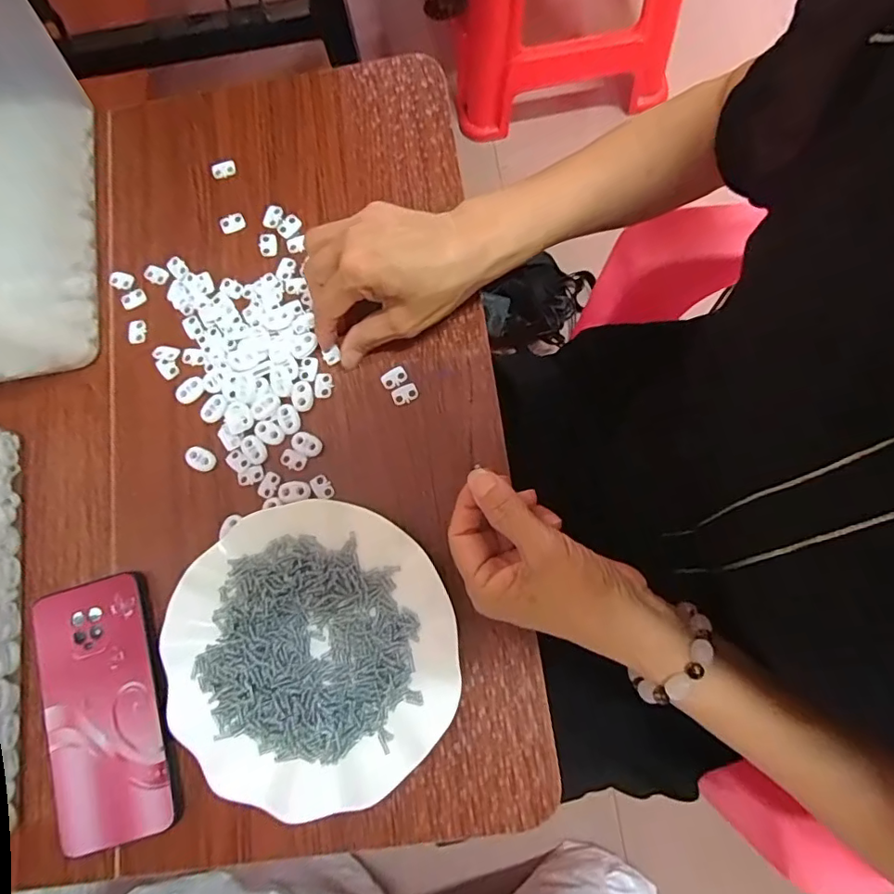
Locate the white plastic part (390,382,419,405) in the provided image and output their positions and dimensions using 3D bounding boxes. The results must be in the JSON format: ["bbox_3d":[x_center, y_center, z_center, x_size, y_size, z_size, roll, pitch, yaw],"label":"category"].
[{"bbox_3d":[-0.031,-0.039,0.385,0.018,0.004,0.014,-20,78,-1],"label":"white plastic part"}]

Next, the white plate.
[{"bbox_3d":[-0.089,0.131,0.340,0.181,0.016,0.180,-1,79,3],"label":"white plate"}]

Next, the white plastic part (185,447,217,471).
[{"bbox_3d":[-0.180,0.008,0.385,0.023,0.004,0.014,26,81,8],"label":"white plastic part"}]

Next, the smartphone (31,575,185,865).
[{"bbox_3d":[-0.227,0.173,0.352,0.082,0.009,0.162,-18,78,-1],"label":"smartphone"}]

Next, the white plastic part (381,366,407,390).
[{"bbox_3d":[-0.039,-0.051,0.388,0.019,0.004,0.014,-34,79,-4],"label":"white plastic part"}]

